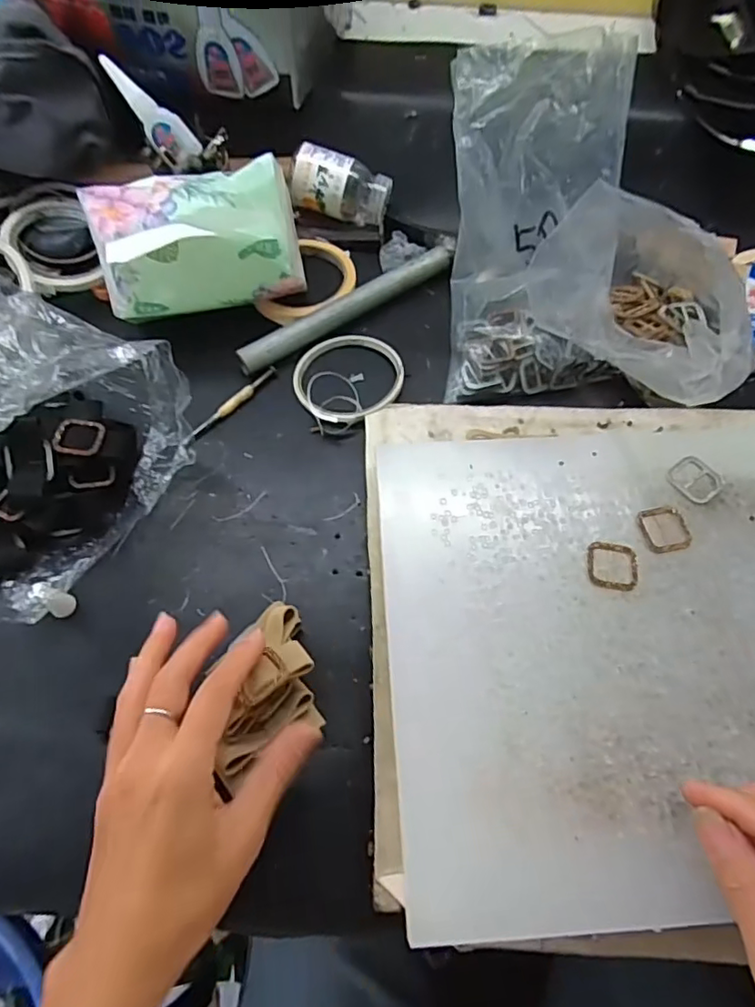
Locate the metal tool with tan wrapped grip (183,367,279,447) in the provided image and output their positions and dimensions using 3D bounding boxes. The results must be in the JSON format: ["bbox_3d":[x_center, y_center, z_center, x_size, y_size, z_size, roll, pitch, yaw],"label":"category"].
[{"bbox_3d":[-0.111,-0.075,0.429,0.008,0.005,0.092,38,68,17],"label":"metal tool with tan wrapped grip"}]

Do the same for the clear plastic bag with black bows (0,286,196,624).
[{"bbox_3d":[-0.264,-0.068,0.342,0.266,0.147,0.170,28,65,13],"label":"clear plastic bag with black bows"}]

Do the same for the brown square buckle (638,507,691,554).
[{"bbox_3d":[0.170,0.014,0.334,0.029,0.004,0.027,-9,63,-5],"label":"brown square buckle"}]

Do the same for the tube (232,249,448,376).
[{"bbox_3d":[-0.022,-0.162,0.466,0.203,0.019,0.020,-33,67,-16],"label":"tube"}]

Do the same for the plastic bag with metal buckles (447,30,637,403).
[{"bbox_3d":[0.115,-0.189,0.400,0.128,0.220,0.059,-3,31,-3],"label":"plastic bag with metal buckles"}]

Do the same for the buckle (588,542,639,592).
[{"bbox_3d":[0.135,0.035,0.322,0.028,0.004,0.028,8,63,4],"label":"buckle"}]

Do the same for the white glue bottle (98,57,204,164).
[{"bbox_3d":[-0.179,-0.302,0.439,0.083,0.014,0.031,44,68,-20],"label":"white glue bottle"}]

